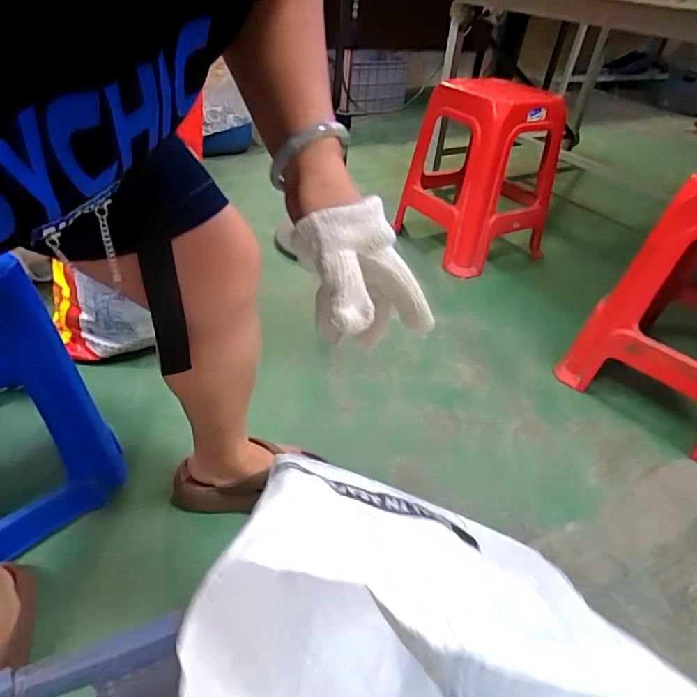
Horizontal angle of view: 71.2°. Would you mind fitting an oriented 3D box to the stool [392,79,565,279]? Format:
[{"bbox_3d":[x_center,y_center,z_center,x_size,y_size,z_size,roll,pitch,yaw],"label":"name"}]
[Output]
[{"bbox_3d":[0.422,-0.564,1.553,0.368,0.499,0.394,-18,44,-27],"label":"stool"}]

